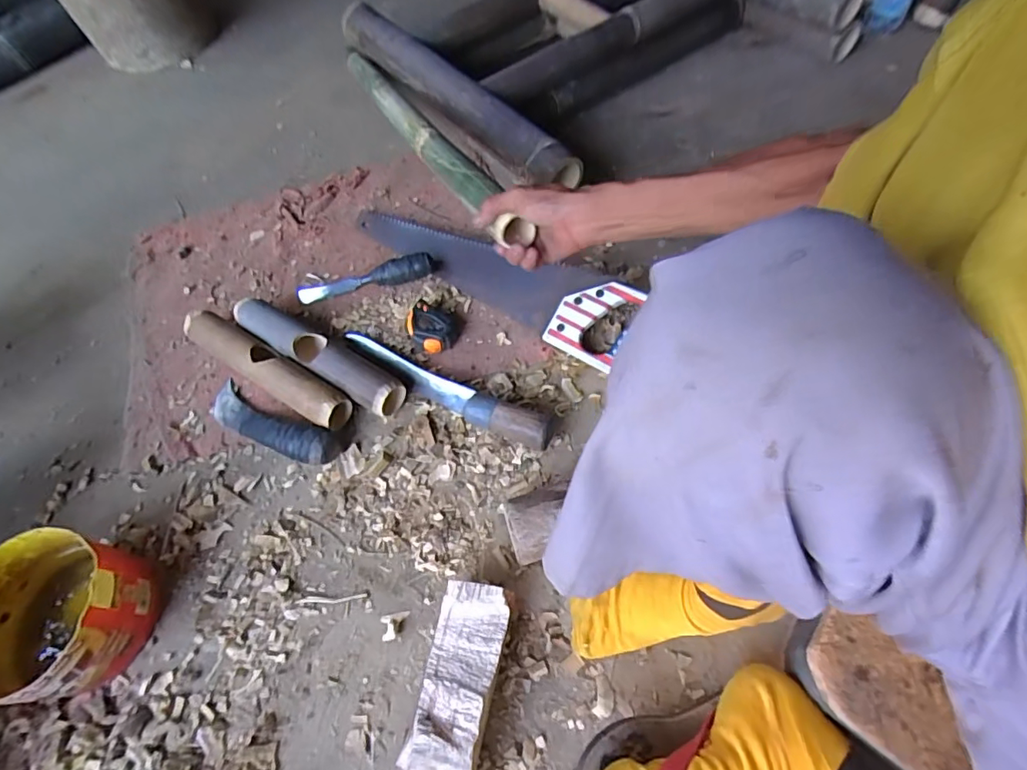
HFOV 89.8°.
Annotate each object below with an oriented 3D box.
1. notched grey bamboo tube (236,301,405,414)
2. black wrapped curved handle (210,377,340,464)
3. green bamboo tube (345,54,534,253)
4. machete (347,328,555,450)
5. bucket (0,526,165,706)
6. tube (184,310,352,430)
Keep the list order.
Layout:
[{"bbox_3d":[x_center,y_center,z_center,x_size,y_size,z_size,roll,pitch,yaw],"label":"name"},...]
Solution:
[{"bbox_3d":[-0.261,-0.046,0.699,0.276,0.054,0.061,29,66,18],"label":"notched grey bamboo tube"},{"bbox_3d":[-0.312,0.049,0.659,0.203,0.037,0.052,21,63,15],"label":"black wrapped curved handle"},{"bbox_3d":[-0.146,-0.371,0.729,0.039,0.043,0.696,-24,48,-10],"label":"green bamboo tube"},{"bbox_3d":[-0.095,-0.001,0.666,0.323,0.048,0.042,26,65,17],"label":"machete"},{"bbox_3d":[-0.473,0.237,0.531,0.151,0.098,0.151,-1,60,2],"label":"bucket"},{"bbox_3d":[-0.334,-0.024,0.693,0.271,0.053,0.052,28,65,17],"label":"tube"}]

